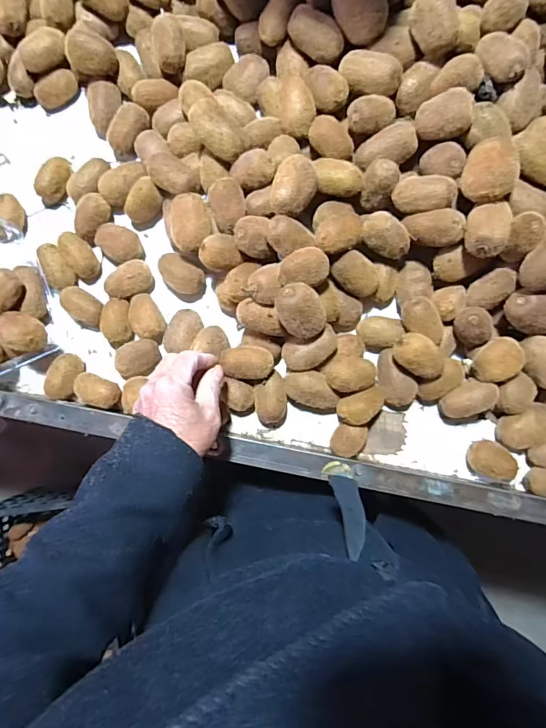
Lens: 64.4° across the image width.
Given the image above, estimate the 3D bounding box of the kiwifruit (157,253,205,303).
[{"bbox_3d":[-0.110,-0.105,0.532,0.062,0.041,0.045,35,90,2],"label":"kiwifruit"}]

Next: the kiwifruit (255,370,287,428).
[{"bbox_3d":[-0.001,0.046,0.520,0.039,0.046,0.063,-4,88,2],"label":"kiwifruit"}]

